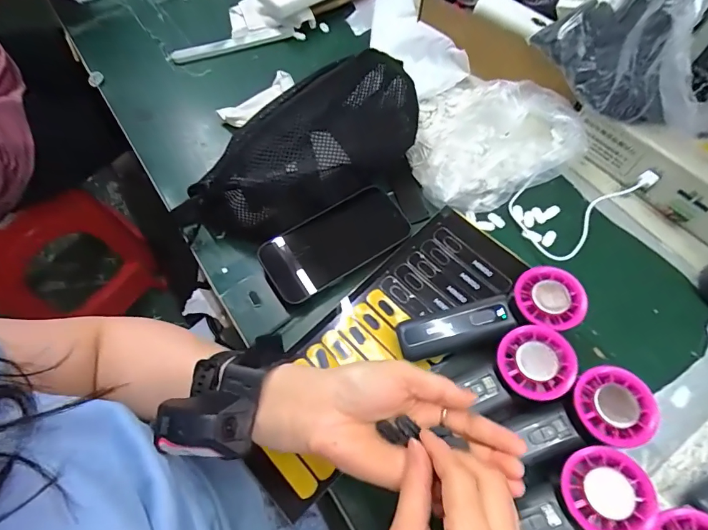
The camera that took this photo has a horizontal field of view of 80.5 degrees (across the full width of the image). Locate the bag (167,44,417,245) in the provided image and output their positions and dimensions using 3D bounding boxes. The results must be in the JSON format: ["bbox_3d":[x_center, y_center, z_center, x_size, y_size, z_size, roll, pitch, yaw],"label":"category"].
[{"bbox_3d":[-0.041,-0.128,0.434,0.303,0.092,0.112,-34,66,-16],"label":"bag"}]

